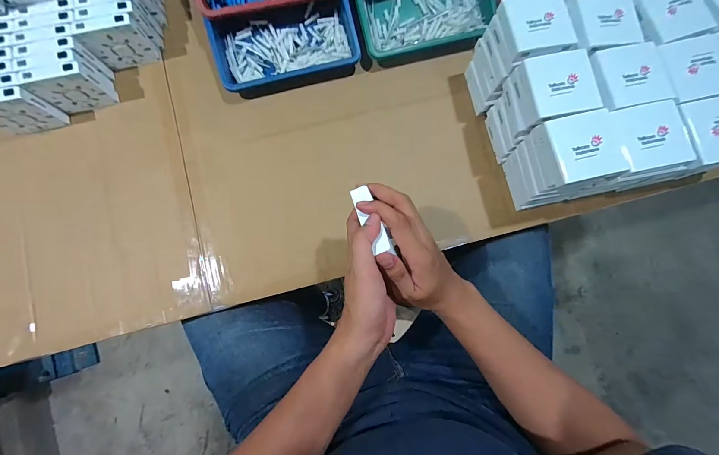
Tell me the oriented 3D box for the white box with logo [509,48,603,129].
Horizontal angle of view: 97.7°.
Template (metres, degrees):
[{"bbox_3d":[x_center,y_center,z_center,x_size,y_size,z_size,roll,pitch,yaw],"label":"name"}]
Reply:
[{"bbox_3d":[0.267,-0.186,0.428,0.083,0.043,0.084,-9,83,-3],"label":"white box with logo"}]

